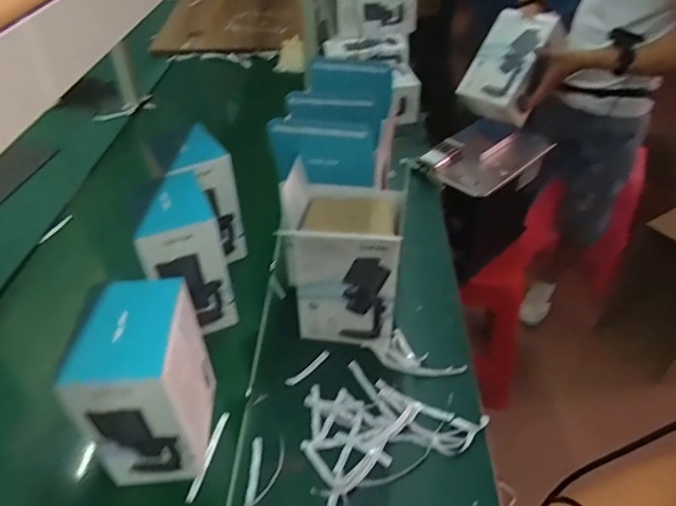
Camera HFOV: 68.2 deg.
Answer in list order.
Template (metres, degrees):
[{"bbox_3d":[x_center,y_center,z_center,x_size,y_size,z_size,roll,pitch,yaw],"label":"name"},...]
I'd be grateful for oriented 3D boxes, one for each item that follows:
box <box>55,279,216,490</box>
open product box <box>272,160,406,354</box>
[{"bbox_3d":[-0.243,0.169,0.648,0.117,0.228,0.152,-3,41,-3],"label":"box"},{"bbox_3d":[0.008,0.012,0.775,0.163,0.286,0.103,2,41,3],"label":"open product box"}]

